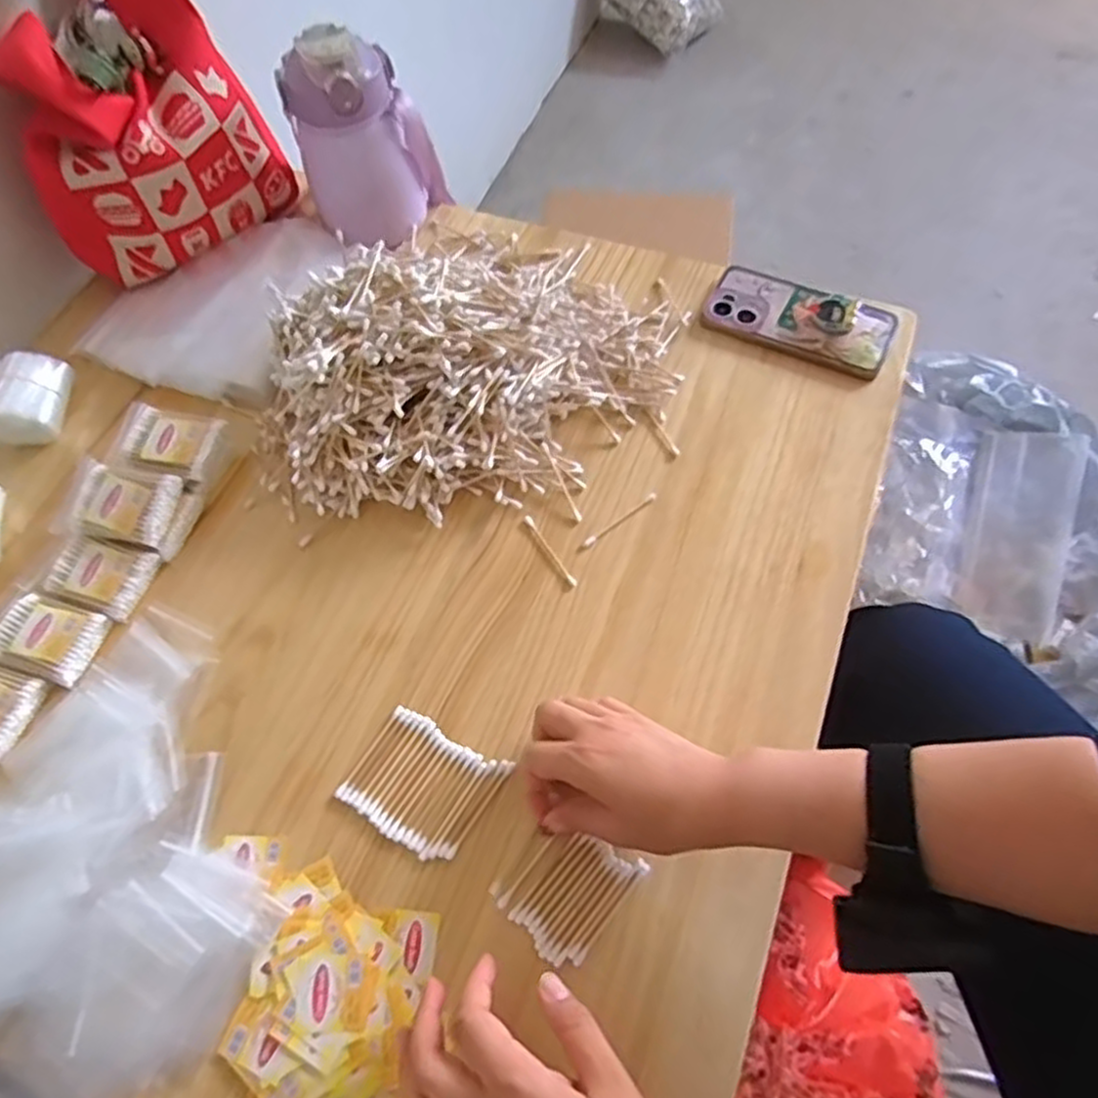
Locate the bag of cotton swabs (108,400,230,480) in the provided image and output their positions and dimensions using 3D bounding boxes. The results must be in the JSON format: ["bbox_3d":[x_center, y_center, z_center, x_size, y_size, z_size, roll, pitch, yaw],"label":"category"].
[{"bbox_3d":[-0.313,-0.088,0.618,0.089,0.016,0.058,10,62,9],"label":"bag of cotton swabs"}]

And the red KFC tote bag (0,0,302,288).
[{"bbox_3d":[-0.388,-0.407,0.683,0.216,0.213,0.189,-35,65,-15],"label":"red KFC tote bag"}]

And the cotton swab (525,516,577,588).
[{"bbox_3d":[0.001,0.001,0.581,0.007,0.004,0.072,-29,63,-12],"label":"cotton swab"}]

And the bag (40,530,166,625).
[{"bbox_3d":[-0.345,0.018,0.579,0.076,0.011,0.054,19,64,14],"label":"bag"}]

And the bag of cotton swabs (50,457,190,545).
[{"bbox_3d":[-0.339,-0.036,0.594,0.087,0.025,0.060,11,63,10],"label":"bag of cotton swabs"}]

